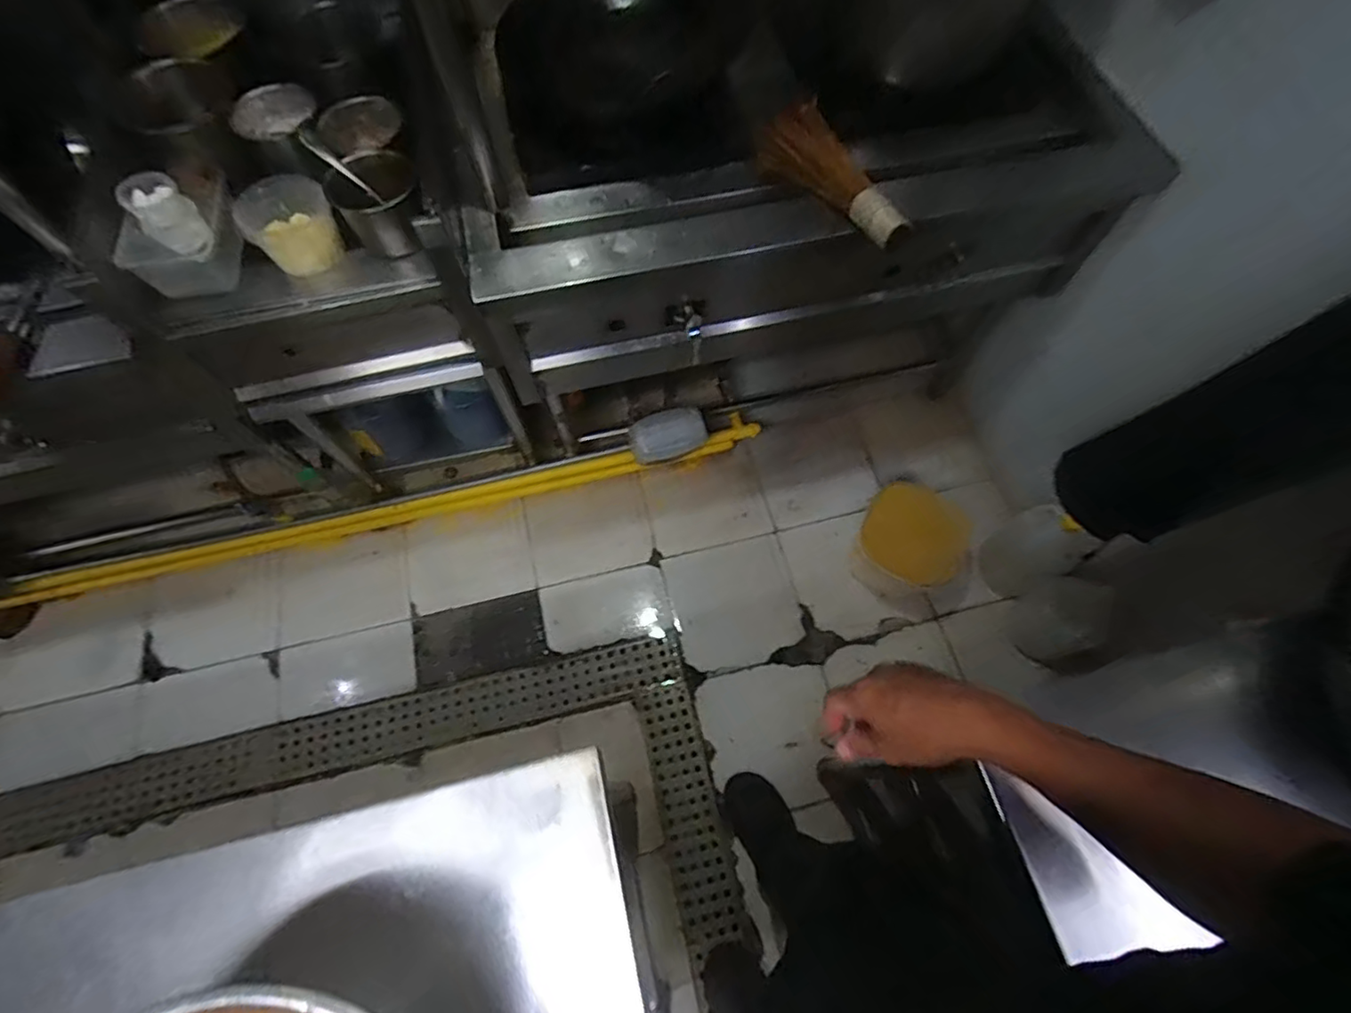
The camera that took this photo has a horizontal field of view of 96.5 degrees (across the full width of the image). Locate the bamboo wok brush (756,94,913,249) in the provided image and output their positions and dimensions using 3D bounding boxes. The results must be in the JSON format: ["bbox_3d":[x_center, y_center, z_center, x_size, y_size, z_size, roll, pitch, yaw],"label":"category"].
[{"bbox_3d":[0.228,-0.475,0.886,0.081,0.084,0.271,-29,69,-12],"label":"bamboo wok brush"}]

